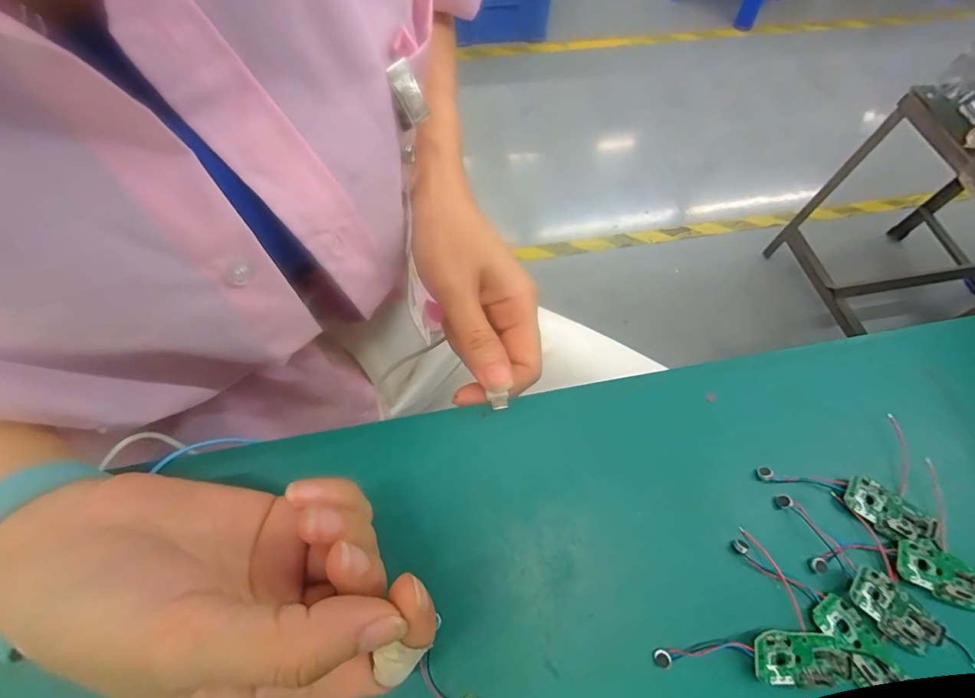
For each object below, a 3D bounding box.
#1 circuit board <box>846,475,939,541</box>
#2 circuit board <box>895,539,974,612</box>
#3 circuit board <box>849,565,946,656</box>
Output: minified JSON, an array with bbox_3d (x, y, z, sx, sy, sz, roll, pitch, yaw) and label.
[{"bbox_3d":[0.180,0.072,0.202,0.035,0.005,0.018,28,66,11],"label":"circuit board"},{"bbox_3d":[0.193,0.095,0.190,0.035,0.004,0.020,30,66,12],"label":"circuit board"},{"bbox_3d":[0.165,0.106,0.182,0.037,0.007,0.018,42,69,17],"label":"circuit board"}]

